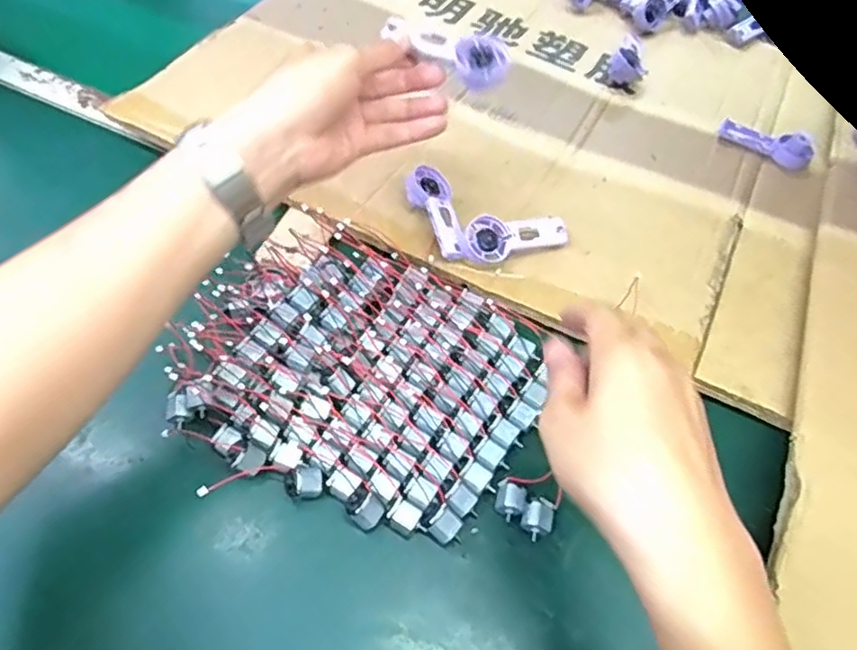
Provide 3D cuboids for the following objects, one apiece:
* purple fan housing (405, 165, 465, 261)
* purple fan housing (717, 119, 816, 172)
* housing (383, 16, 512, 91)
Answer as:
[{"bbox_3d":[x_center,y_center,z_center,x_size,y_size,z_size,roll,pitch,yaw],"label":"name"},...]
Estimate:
[{"bbox_3d":[0.006,-0.095,0.534,0.037,0.025,0.090,-8,55,-10],"label":"purple fan housing"},{"bbox_3d":[0.347,-0.188,0.645,0.091,0.019,0.044,37,60,21],"label":"purple fan housing"},{"bbox_3d":[0.013,-0.196,0.448,0.091,0.019,0.043,18,54,-11],"label":"housing"}]

